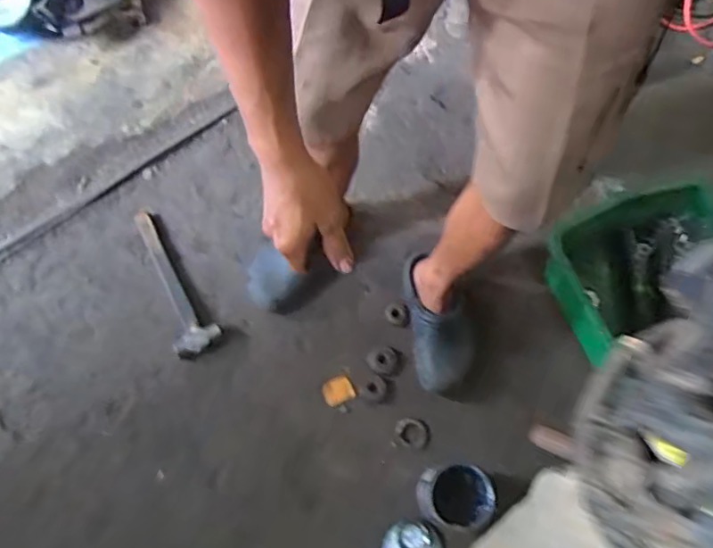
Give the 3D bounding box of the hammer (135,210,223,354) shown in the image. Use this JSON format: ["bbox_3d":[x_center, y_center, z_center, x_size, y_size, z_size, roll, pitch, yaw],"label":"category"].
[{"bbox_3d":[-0.359,0.011,1.039,0.084,0.038,0.326,-29,74,-15],"label":"hammer"}]

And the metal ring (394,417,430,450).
[{"bbox_3d":[0.098,0.281,0.983,0.062,0.012,0.051,24,68,4],"label":"metal ring"}]

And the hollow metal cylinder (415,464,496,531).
[{"bbox_3d":[0.161,0.366,0.914,0.108,0.090,0.096,1,69,-5],"label":"hollow metal cylinder"}]

